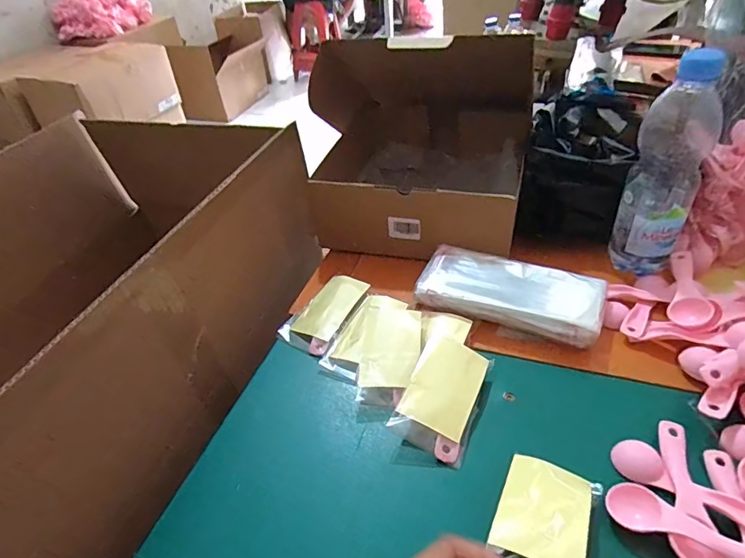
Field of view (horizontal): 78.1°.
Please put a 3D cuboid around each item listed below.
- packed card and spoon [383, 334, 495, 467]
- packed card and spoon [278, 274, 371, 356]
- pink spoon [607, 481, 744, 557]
[{"bbox_3d":[0.069,0.108,0.433,0.065,0.032,0.110,17,46,24],"label":"packed card and spoon"},{"bbox_3d":[-0.055,0.037,0.538,0.064,0.022,0.109,19,46,26],"label":"packed card and spoon"},{"bbox_3d":[0.230,0.176,0.324,0.112,0.016,0.032,17,46,24],"label":"pink spoon"}]

